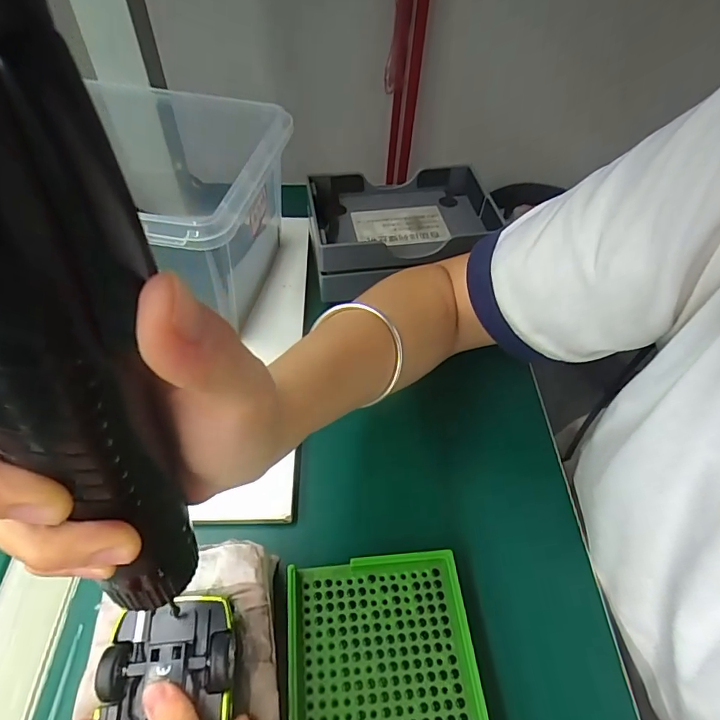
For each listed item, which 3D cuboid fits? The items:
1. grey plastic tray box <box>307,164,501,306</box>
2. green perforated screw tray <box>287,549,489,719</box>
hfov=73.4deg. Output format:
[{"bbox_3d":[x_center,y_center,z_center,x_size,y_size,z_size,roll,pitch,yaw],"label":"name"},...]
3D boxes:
[{"bbox_3d":[0.036,-0.114,0.423,0.159,0.055,0.111,-1,51,-3],"label":"grey plastic tray box"},{"bbox_3d":[0.014,0.163,0.225,0.092,0.011,0.134,-3,51,-4],"label":"green perforated screw tray"}]

